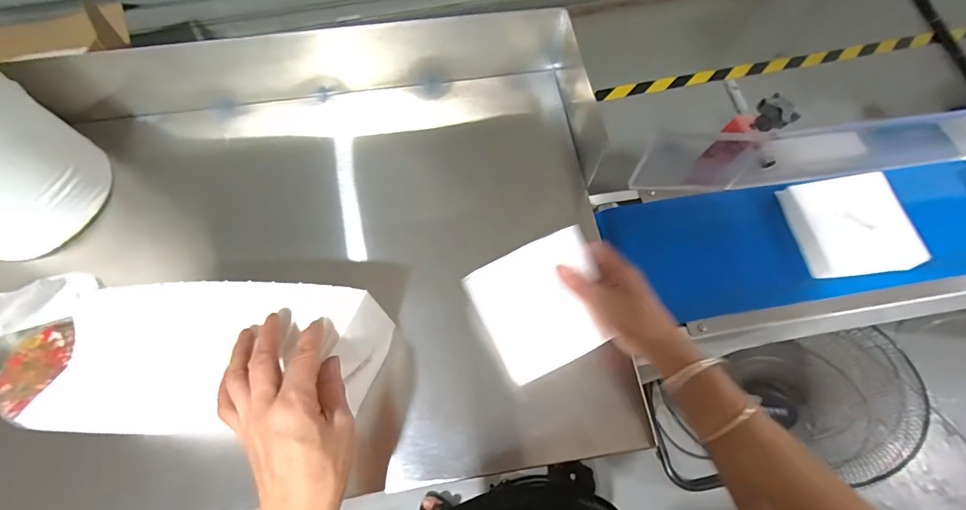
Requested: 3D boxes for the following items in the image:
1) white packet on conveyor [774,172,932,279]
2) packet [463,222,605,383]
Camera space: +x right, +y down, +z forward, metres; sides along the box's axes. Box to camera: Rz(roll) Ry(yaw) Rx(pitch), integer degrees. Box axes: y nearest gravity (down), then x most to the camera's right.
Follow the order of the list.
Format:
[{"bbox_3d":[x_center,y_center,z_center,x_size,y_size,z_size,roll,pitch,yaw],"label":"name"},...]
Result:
[{"bbox_3d":[0.439,-0.036,0.521,0.123,0.029,0.121,-9,68,-4],"label":"white packet on conveyor"},{"bbox_3d":[0.059,0.051,0.431,0.122,0.008,0.122,-26,86,15],"label":"packet"}]

